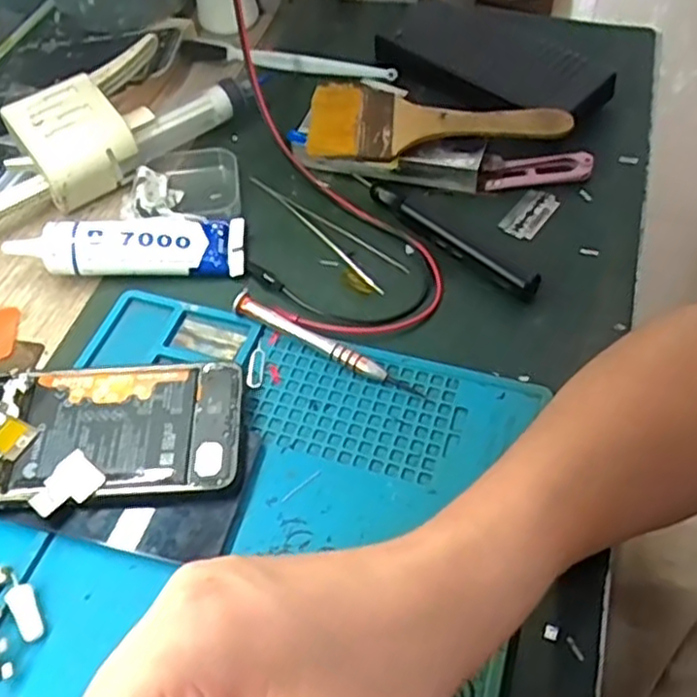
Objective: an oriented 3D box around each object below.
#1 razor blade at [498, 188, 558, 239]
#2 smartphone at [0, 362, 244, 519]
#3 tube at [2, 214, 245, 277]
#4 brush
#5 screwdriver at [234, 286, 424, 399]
[{"bbox_3d":[0.113,-0.085,0.442,0.023,0.005,0.038,33,71,24],"label":"razor blade"},{"bbox_3d":[-0.132,0.044,0.351,0.157,0.013,0.074,-3,53,0],"label":"smartphone"},{"bbox_3d":[-0.132,-0.063,0.426,0.134,0.027,0.039,-4,53,-1],"label":"tube"},{"bbox_3d":[0.057,-0.142,0.456,0.162,0.026,0.059,3,55,7],"label":"brush"},{"bbox_3d":[-0.013,-0.003,0.379,0.114,0.014,0.010,25,58,19],"label":"screwdriver"}]

